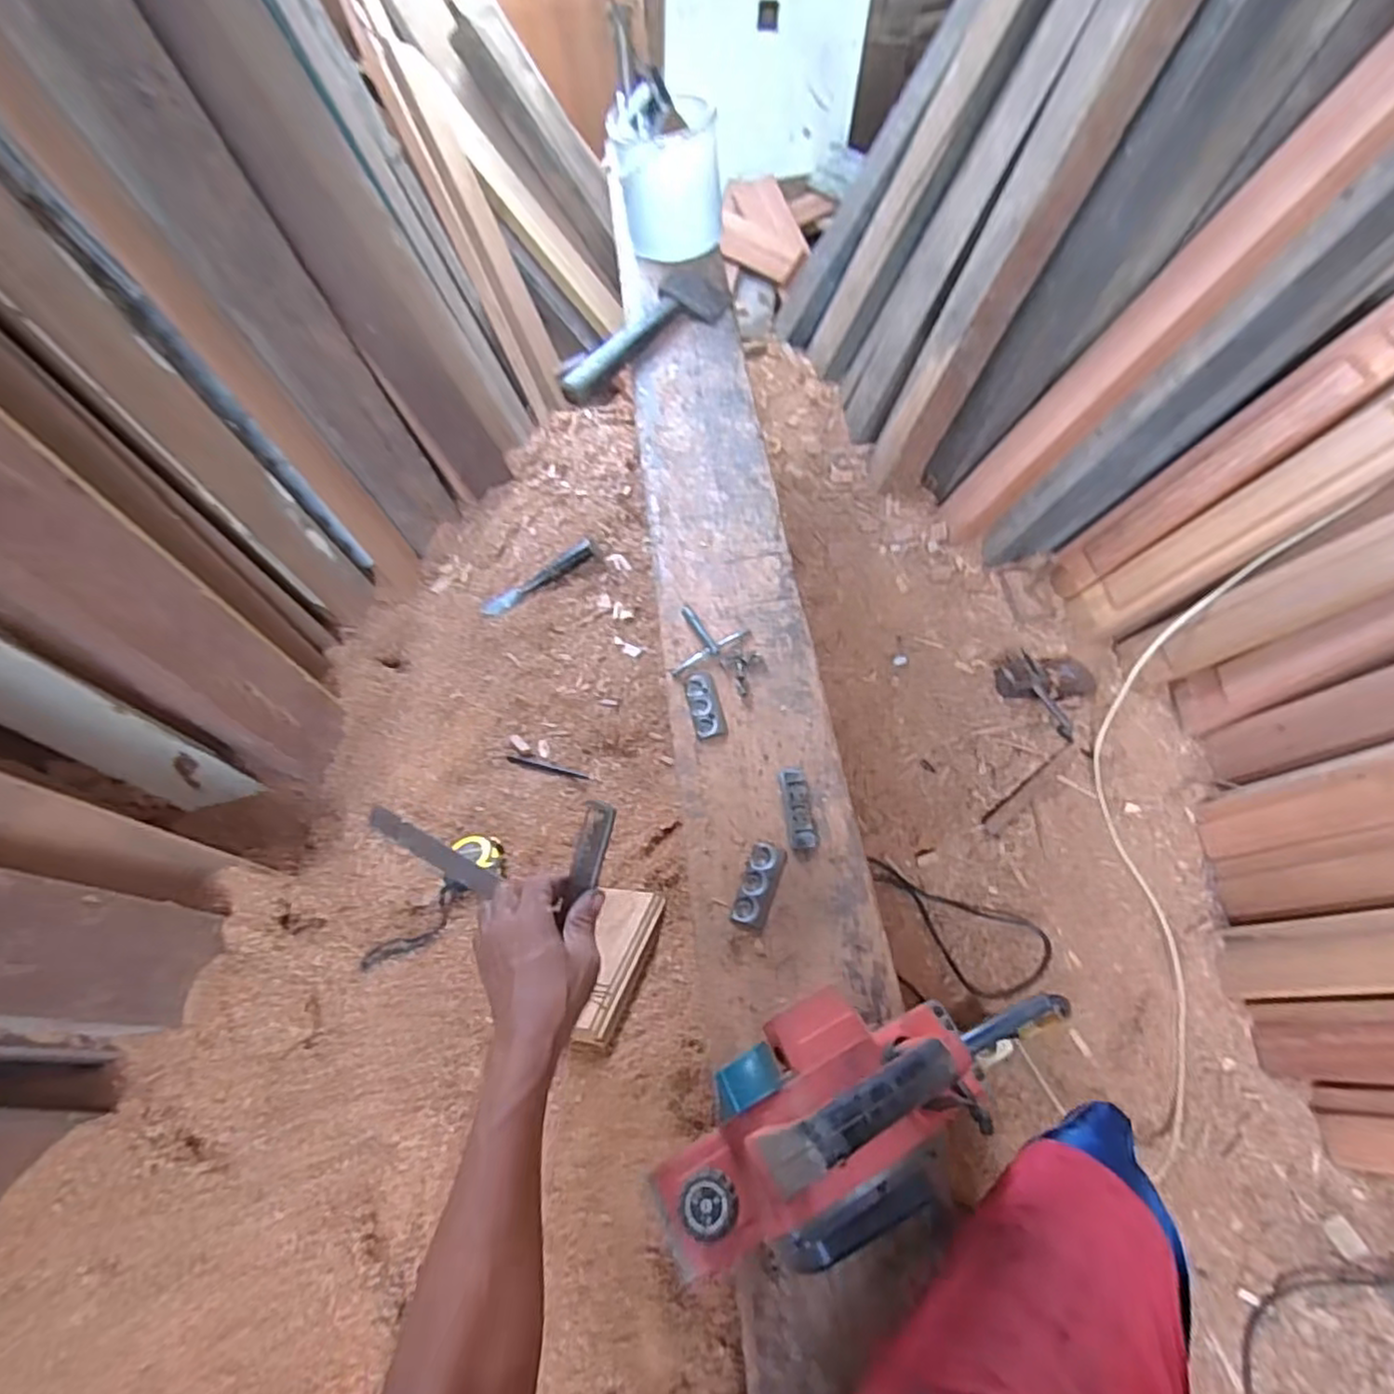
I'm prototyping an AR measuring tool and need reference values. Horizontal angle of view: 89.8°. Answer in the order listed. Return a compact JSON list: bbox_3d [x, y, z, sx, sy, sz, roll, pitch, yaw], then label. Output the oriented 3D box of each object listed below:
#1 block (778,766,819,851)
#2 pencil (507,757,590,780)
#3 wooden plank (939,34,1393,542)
[{"bbox_3d":[0.103,0.111,0.710,0.028,0.009,0.088,-7,61,0],"label":"block"},{"bbox_3d":[-0.205,0.099,0.962,0.120,0.005,0.010,13,63,10],"label":"pencil"},{"bbox_3d":[0.785,-0.633,1.256,0.050,0.943,0.149,5,59,-23],"label":"wooden plank"}]

